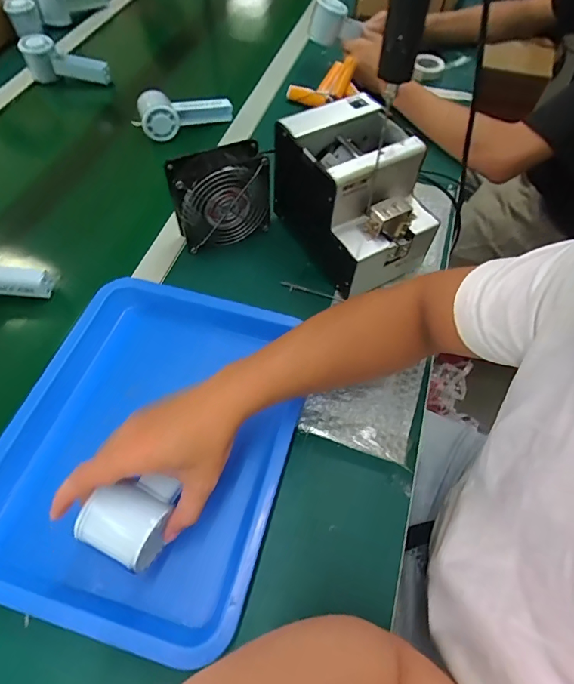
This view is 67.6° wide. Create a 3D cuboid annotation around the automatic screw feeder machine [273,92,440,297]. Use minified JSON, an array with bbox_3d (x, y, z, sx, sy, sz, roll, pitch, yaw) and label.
[{"bbox_3d":[0.086,-0.174,0.529,0.124,0.152,0.178,-28,62,-17],"label":"automatic screw feeder machine"}]

